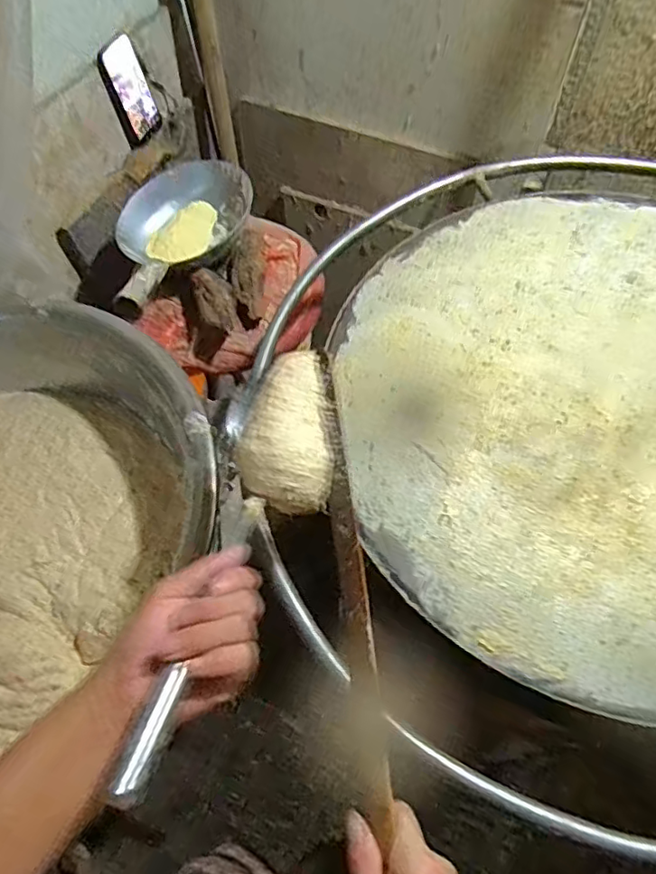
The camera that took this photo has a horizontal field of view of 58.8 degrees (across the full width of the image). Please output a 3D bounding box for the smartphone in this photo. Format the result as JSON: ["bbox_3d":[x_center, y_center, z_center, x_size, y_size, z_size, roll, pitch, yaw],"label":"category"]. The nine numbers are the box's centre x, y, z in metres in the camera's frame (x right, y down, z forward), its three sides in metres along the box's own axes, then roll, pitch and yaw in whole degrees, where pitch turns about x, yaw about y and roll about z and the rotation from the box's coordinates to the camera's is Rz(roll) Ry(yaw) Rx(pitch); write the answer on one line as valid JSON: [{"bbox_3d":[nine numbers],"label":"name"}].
[{"bbox_3d":[-0.345,-0.600,1.018,0.007,0.157,0.090,24,65,24],"label":"smartphone"}]

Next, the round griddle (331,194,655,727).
[{"bbox_3d":[0.321,-0.040,0.623,0.592,0.023,0.600,-1,59,2],"label":"round griddle"}]

